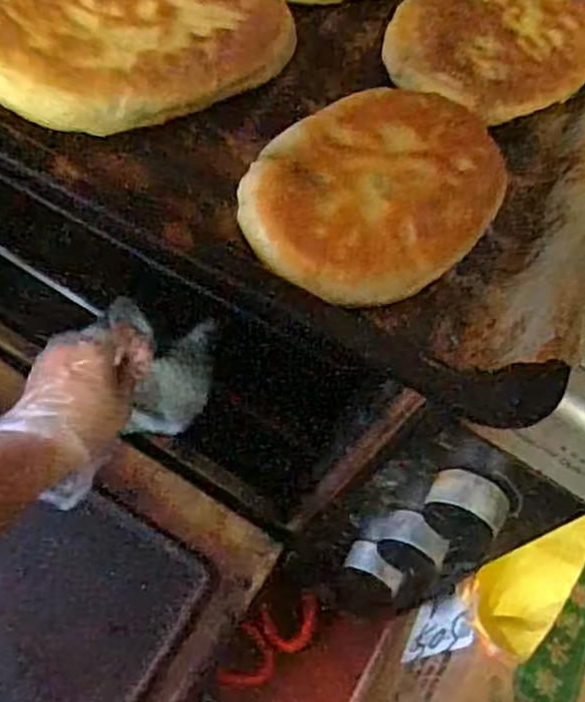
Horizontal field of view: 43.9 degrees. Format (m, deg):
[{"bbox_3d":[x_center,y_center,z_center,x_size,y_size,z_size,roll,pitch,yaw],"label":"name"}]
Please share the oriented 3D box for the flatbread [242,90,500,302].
[{"bbox_3d":[0.037,-0.068,0.303,0.081,0.026,0.130,39,62,22],"label":"flatbread"}]

